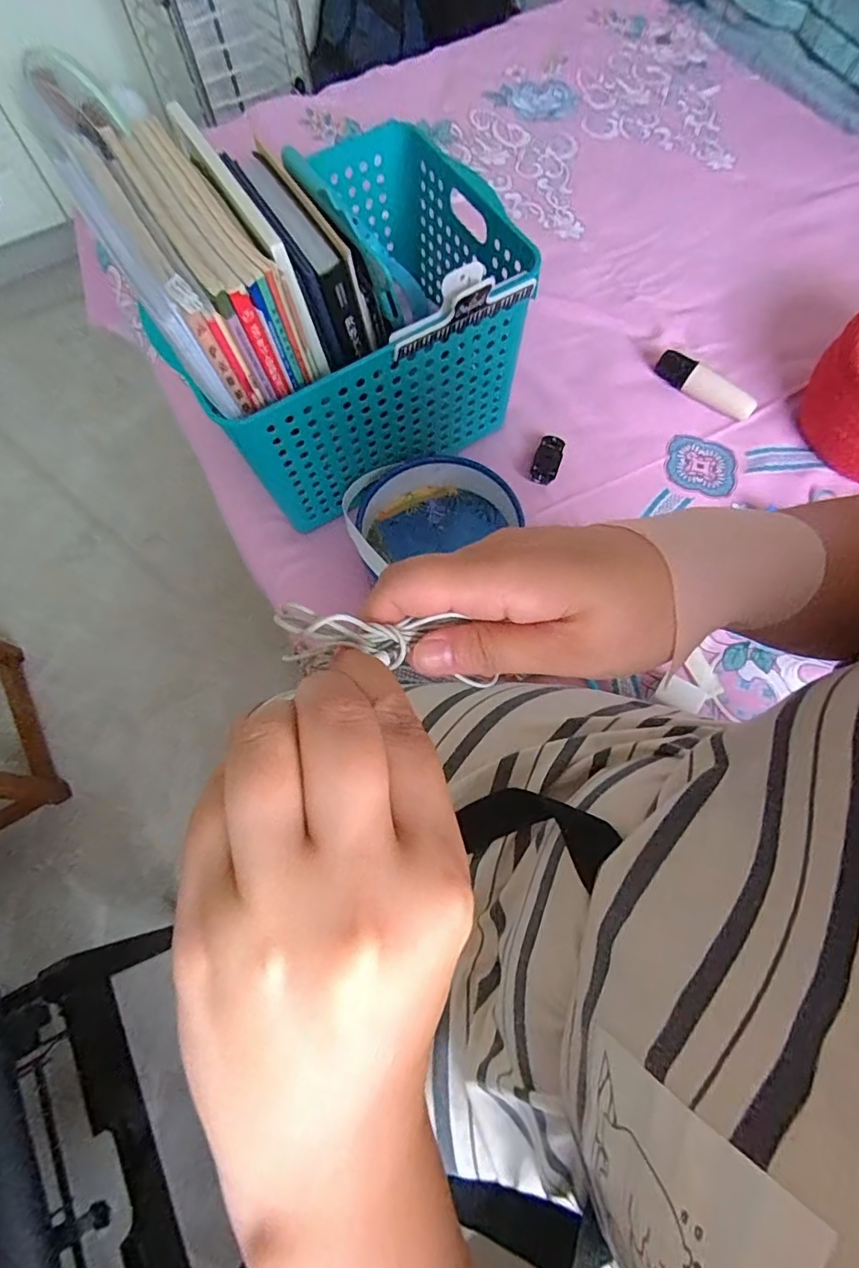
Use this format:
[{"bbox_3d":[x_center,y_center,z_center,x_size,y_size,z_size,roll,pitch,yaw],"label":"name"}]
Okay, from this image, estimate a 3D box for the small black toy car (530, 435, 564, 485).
[{"bbox_3d":[0.147,-0.217,0.671,0.031,0.018,0.065,18,71,8],"label":"small black toy car"}]

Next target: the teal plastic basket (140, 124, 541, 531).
[{"bbox_3d":[-0.091,-0.330,0.601,0.329,0.212,0.281,-27,71,-8],"label":"teal plastic basket"}]

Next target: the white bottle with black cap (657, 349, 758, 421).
[{"bbox_3d":[0.358,-0.324,0.696,0.133,0.032,0.030,32,73,13],"label":"white bottle with black cap"}]

